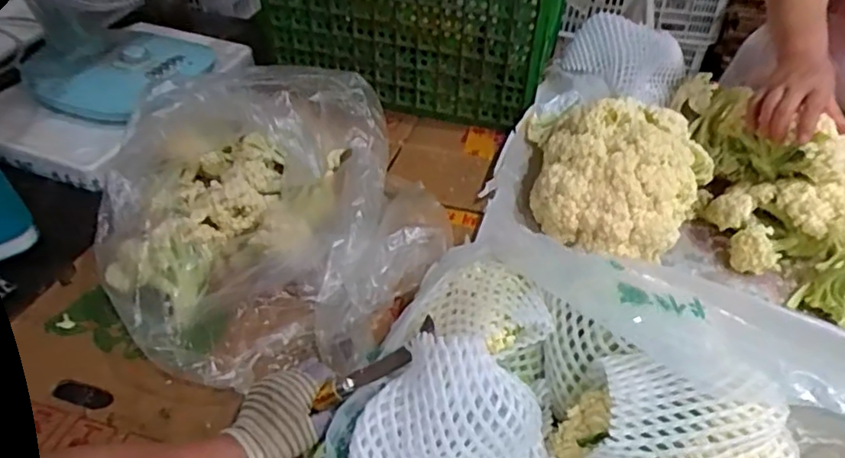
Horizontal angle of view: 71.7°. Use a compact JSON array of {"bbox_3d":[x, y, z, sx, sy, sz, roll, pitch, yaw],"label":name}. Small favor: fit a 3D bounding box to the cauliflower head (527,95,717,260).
[{"bbox_3d":[0.251,-0.078,0.791,0.234,0.124,0.186,24,47,20],"label":"cauliflower head"}]

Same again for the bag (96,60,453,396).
[{"bbox_3d":[-0.183,-0.019,0.711,0.410,0.184,0.404,1,43,-3],"label":"bag"}]

